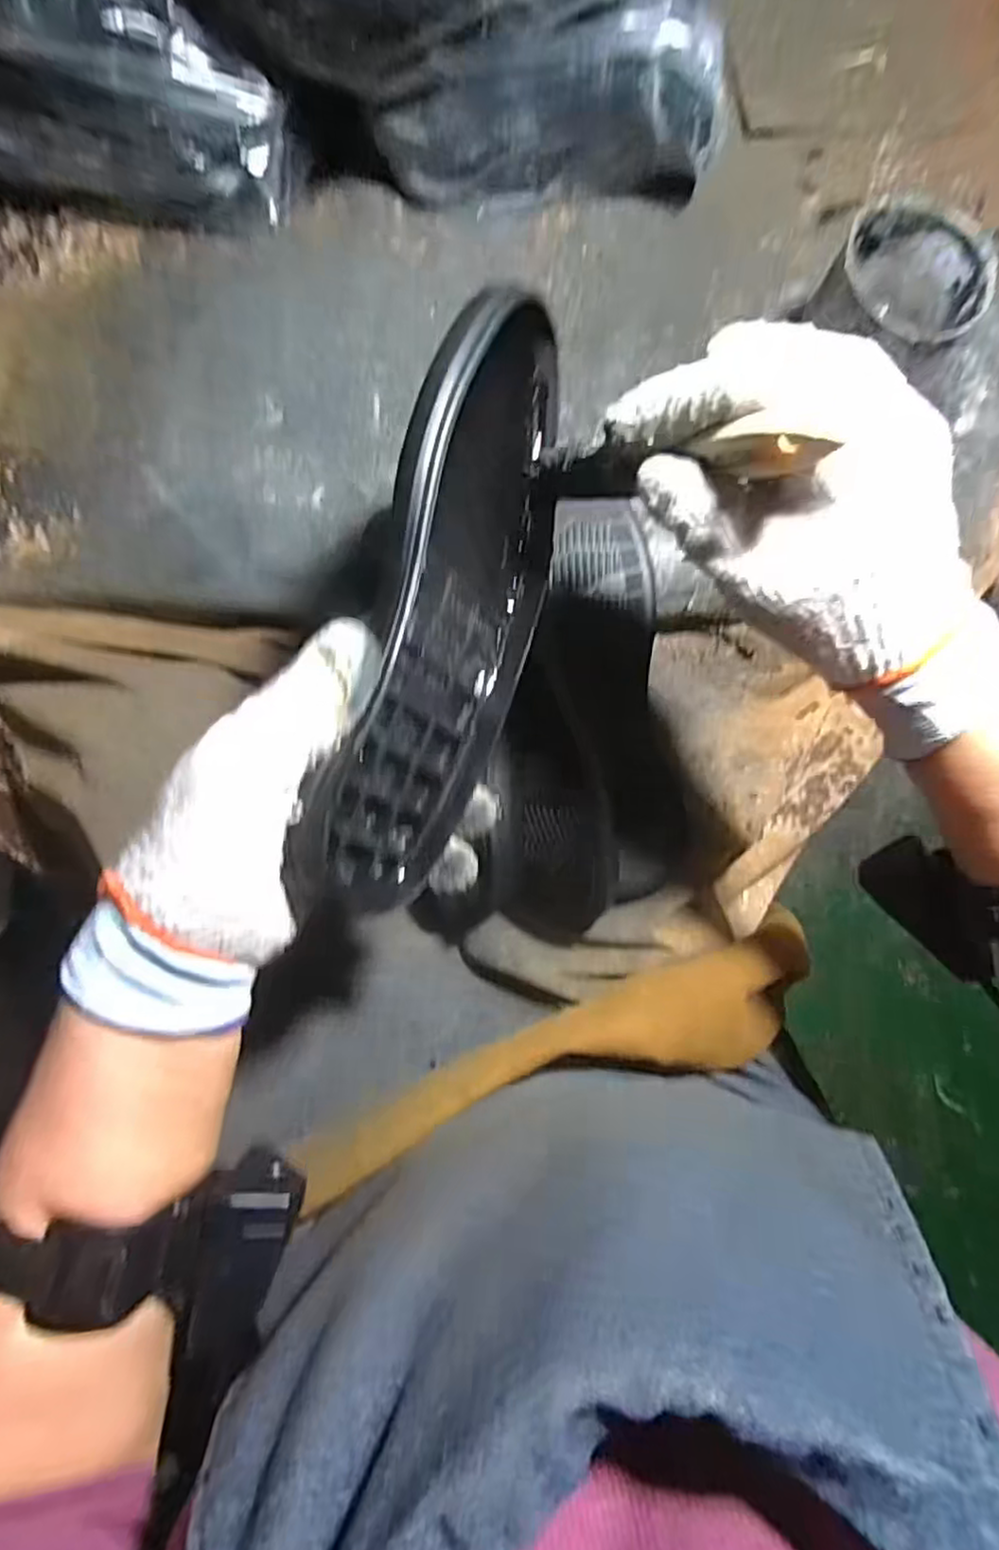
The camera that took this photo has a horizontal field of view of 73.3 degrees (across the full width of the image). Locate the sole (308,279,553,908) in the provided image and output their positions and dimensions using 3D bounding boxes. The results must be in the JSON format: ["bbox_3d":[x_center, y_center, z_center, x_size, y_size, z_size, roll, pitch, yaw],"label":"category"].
[{"bbox_3d":[-0.020,-0.072,0.289,0.033,0.104,0.259,14,86,31],"label":"sole"}]

